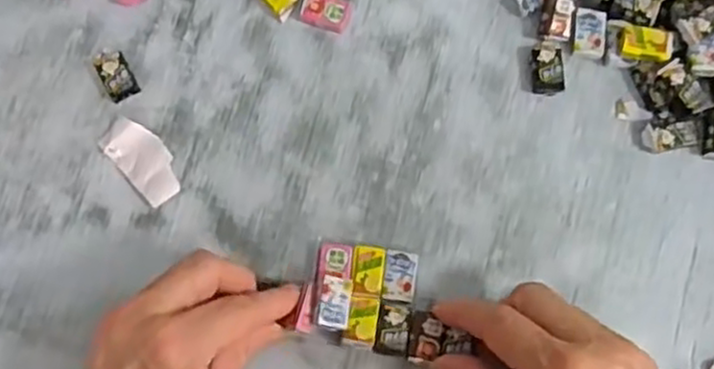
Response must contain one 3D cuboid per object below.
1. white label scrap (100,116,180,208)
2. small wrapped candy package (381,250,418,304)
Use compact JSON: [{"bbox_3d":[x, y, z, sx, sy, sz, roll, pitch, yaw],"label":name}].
[{"bbox_3d":[-0.117,-0.013,0.405,0.026,0.004,0.051,-42,81,-6],"label":"white label scrap"},{"bbox_3d":[0.023,0.048,0.388,0.017,0.008,0.026,7,79,3],"label":"small wrapped candy package"}]

